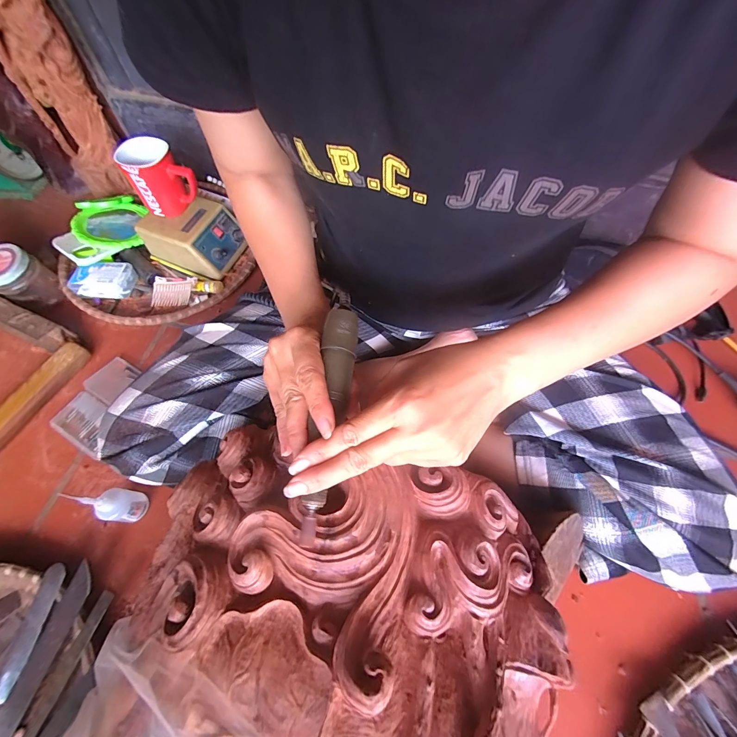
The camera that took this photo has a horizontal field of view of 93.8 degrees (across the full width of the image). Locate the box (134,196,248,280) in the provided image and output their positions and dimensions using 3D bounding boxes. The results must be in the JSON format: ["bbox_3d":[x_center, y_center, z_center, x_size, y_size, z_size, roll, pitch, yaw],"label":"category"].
[{"bbox_3d":[-0.308,-0.241,0.613,0.135,0.066,0.117,20,64,10],"label":"box"}]

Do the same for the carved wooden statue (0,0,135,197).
[{"bbox_3d":[-0.504,-0.460,0.552,0.100,0.334,0.073,-35,68,-17],"label":"carved wooden statue"}]

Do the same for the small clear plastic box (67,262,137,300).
[{"bbox_3d":[-0.444,-0.151,0.575,0.082,0.032,0.060,6,62,3],"label":"small clear plastic box"}]

